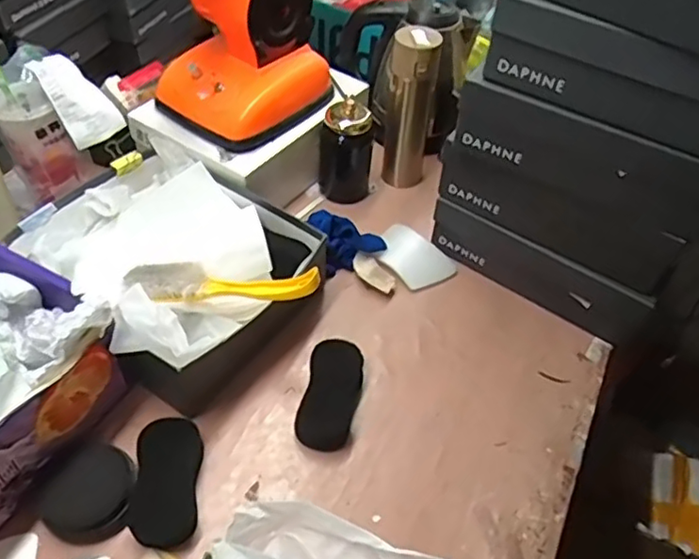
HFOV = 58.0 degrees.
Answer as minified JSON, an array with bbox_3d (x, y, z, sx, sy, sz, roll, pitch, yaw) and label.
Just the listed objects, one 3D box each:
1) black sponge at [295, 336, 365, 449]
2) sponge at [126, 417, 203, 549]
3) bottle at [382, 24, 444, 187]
[{"bbox_3d":[-0.021,0.133,0.731,0.061,0.026,0.128,12,62,5],"label":"black sponge"},{"bbox_3d":[-0.188,0.204,0.644,0.062,0.034,0.121,0,48,-5],"label":"sponge"},{"bbox_3d":[0.088,-0.245,0.927,0.080,0.242,0.065,8,48,1],"label":"bottle"}]

